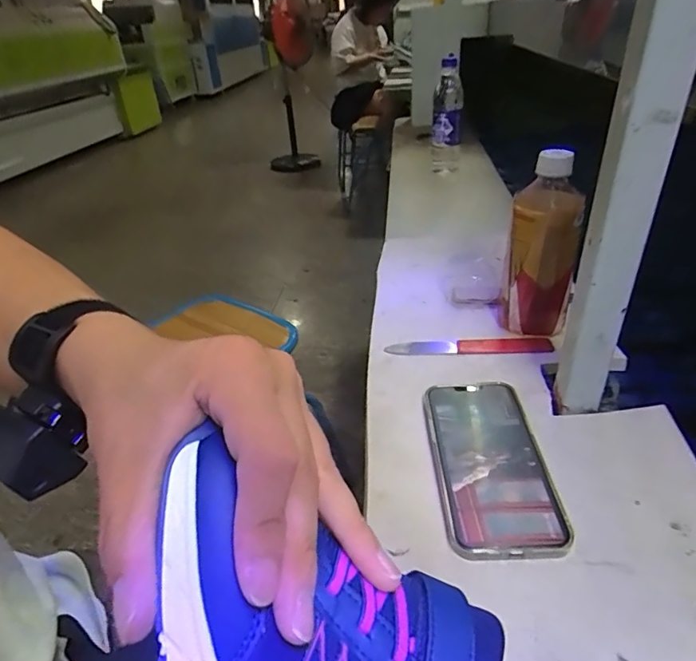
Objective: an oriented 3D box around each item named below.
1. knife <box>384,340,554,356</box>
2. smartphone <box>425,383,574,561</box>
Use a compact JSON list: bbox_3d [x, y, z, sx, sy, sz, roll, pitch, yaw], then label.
[{"bbox_3d":[0.125,0.016,0.506,0.167,0.006,0.023,0,34,8],"label":"knife"},{"bbox_3d":[0.110,0.101,0.384,0.080,0.012,0.164,-4,34,2],"label":"smartphone"}]

